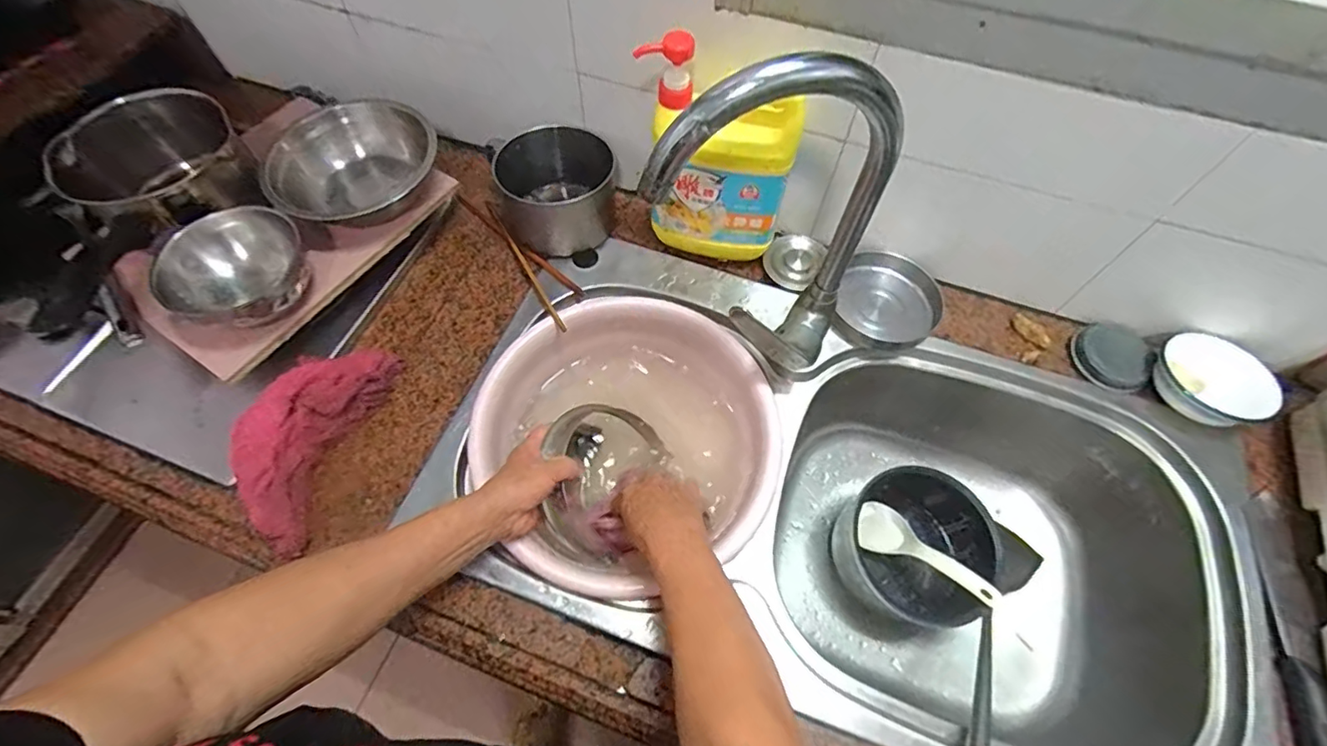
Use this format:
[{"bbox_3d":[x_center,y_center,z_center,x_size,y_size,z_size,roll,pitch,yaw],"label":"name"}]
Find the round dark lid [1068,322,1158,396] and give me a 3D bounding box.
[{"bbox_3d":[0.513,-0.019,0.643,0.074,0.021,0.083,-26,65,-14],"label":"round dark lid"}]

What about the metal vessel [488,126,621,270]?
[{"bbox_3d":[-0.131,-0.224,0.693,0.138,0.090,0.146,0,62,-1],"label":"metal vessel"}]

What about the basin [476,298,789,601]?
[{"bbox_3d":[-0.037,0.079,0.634,0.311,0.110,0.326,0,62,-1],"label":"basin"}]

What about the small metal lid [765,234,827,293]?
[{"bbox_3d":[0.163,-0.140,0.707,0.066,0.066,0.013,37,23,10],"label":"small metal lid"}]

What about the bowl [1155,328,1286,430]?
[{"bbox_3d":[0.596,0.006,0.613,0.090,0.040,0.095,0,62,-1],"label":"bowl"}]

